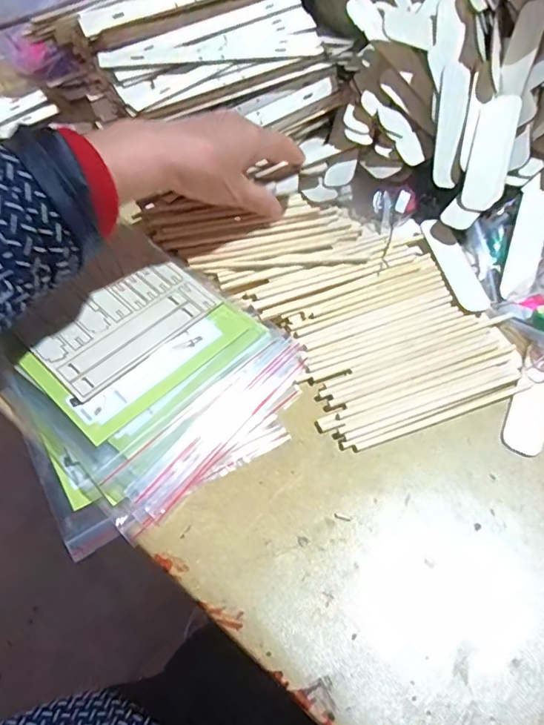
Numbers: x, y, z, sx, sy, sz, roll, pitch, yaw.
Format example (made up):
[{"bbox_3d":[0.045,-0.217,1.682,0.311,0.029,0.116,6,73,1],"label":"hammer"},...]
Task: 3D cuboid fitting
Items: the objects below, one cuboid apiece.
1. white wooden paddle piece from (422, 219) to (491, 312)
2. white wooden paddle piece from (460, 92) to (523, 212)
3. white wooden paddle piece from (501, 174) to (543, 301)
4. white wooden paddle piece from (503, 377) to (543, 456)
[{"bbox_3d":[0.161,-0.087,0.456,0.029,0.006,0.100,-10,63,-15],"label":"white wooden paddle piece"},{"bbox_3d":[0.197,-0.189,0.465,0.033,0.006,0.112,16,84,6],"label":"white wooden paddle piece"},{"bbox_3d":[0.224,-0.108,0.455,0.028,0.005,0.118,17,78,7],"label":"white wooden paddle piece"},{"bbox_3d":[0.193,0.038,0.388,0.029,0.004,0.068,23,59,12],"label":"white wooden paddle piece"}]

